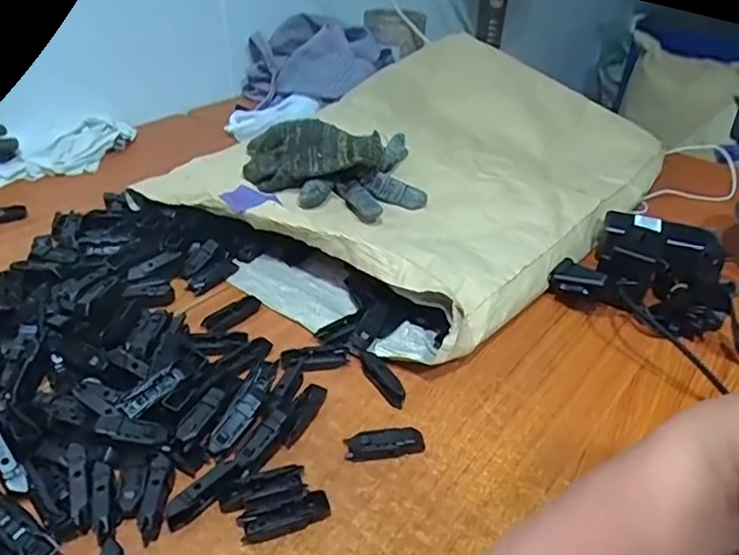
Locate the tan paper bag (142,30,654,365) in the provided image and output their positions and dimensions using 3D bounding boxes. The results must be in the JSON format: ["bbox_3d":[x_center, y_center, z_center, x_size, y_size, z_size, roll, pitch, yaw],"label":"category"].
[{"bbox_3d":[0.103,-0.168,0.846,0.483,0.103,0.659,26,42,28],"label":"tan paper bag"}]

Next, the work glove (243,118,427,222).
[{"bbox_3d":[-0.046,-0.147,0.752,0.228,0.084,0.117,3,35,1],"label":"work glove"}]

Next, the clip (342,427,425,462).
[{"bbox_3d":[0.013,0.142,0.496,0.066,0.016,0.024,-2,37,-7],"label":"clip"}]

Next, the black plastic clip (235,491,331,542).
[{"bbox_3d":[-0.064,0.182,0.440,0.067,0.013,0.021,-10,39,-18],"label":"black plastic clip"}]

